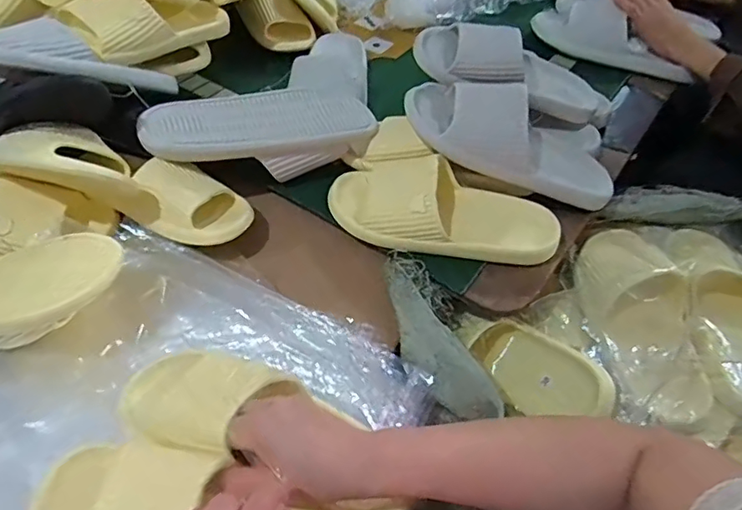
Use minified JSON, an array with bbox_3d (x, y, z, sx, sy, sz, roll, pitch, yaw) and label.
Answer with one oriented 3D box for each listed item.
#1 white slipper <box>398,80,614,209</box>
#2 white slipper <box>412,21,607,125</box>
[{"bbox_3d":[0.176,-0.142,0.639,0.264,0.066,0.110,22,51,-12],"label":"white slipper"},{"bbox_3d":[0.204,-0.237,0.694,0.295,0.072,0.107,11,49,-18],"label":"white slipper"}]

